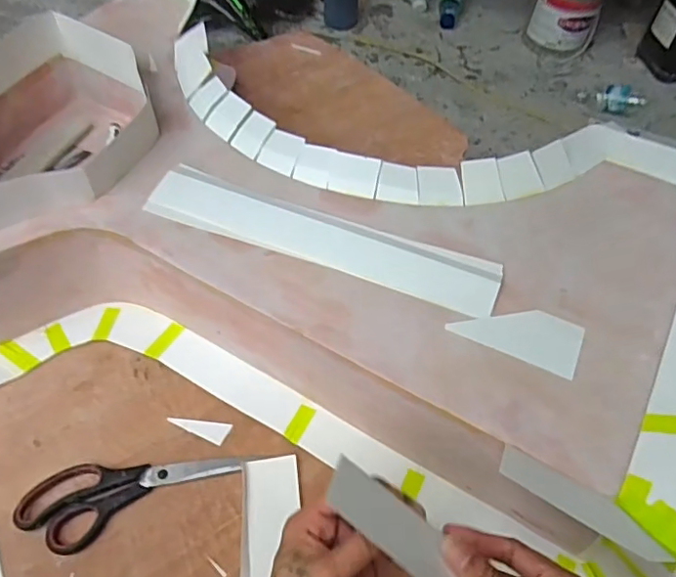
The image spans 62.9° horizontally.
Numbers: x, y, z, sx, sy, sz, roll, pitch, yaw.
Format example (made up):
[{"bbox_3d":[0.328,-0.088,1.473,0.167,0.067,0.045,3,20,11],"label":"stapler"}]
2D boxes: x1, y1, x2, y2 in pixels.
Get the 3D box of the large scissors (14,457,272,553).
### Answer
[{"bbox_3d":[-0.185,0.200,0.518,0.215,0.011,0.078,-2,53,-5],"label":"large scissors"}]

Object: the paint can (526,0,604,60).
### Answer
[{"bbox_3d":[0.621,-0.757,1.474,0.172,0.203,0.180,21,55,12],"label":"paint can"}]

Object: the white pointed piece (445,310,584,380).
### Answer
[{"bbox_3d":[0.161,0.037,0.496,0.109,0.005,0.057,21,54,12],"label":"white pointed piece"}]

